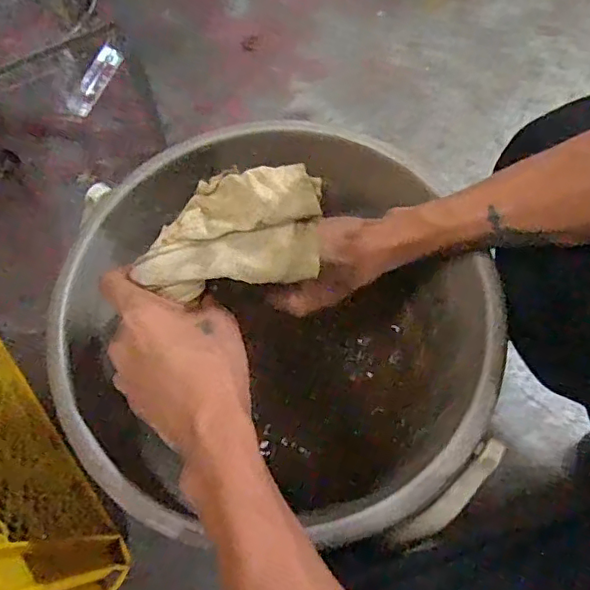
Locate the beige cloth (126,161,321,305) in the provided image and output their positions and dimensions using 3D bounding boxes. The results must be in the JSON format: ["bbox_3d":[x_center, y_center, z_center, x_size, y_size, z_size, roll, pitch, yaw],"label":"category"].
[{"bbox_3d":[-0.041,-0.039,0.344,0.117,0.025,0.069,-7,92,17],"label":"beige cloth"}]

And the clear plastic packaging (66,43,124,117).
[{"bbox_3d":[-0.305,-0.324,0.855,0.037,0.019,0.122,34,76,-19],"label":"clear plastic packaging"}]

